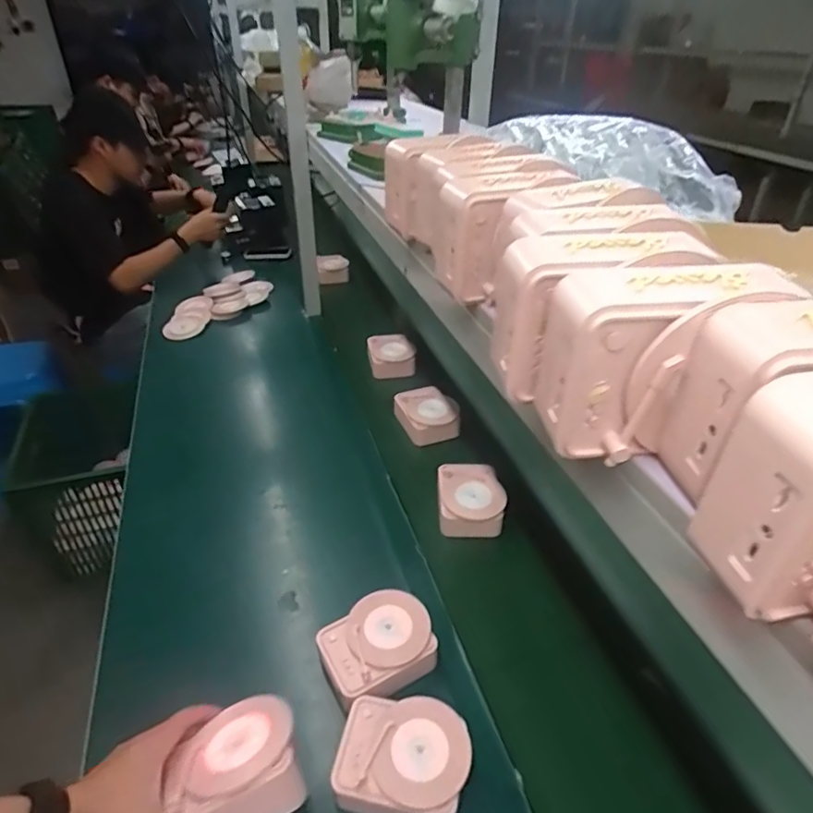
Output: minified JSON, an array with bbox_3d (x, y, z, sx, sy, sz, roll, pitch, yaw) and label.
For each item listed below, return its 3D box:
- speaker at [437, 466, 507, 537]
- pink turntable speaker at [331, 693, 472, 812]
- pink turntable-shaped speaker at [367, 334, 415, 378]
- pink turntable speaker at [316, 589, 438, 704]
[{"bbox_3d":[0.106,0.150,0.895,0.103,0.050,0.122,1,34,2],"label":"speaker"},{"bbox_3d":[-0.004,0.371,0.569,0.129,0.063,0.107,4,35,6],"label":"pink turntable speaker"},{"bbox_3d":[-0.039,-0.125,1.282,0.110,0.059,0.118,-6,35,-8],"label":"pink turntable-shaped speaker"},{"bbox_3d":[-0.036,0.298,0.675,0.136,0.062,0.109,-23,40,-29],"label":"pink turntable speaker"}]

